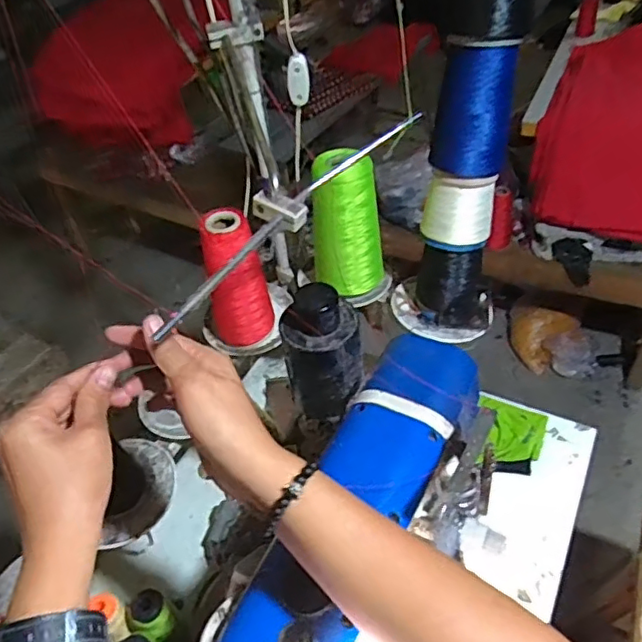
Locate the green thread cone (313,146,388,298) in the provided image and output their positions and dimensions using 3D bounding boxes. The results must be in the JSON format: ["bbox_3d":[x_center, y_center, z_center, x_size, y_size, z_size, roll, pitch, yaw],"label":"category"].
[{"bbox_3d":[0.034,-0.116,0.709,0.081,0.169,0.070,-1,46,7],"label":"green thread cone"}]

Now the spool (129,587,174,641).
[{"bbox_3d":[-0.189,0.326,0.650,0.051,0.044,0.045,22,52,26],"label":"spool"}]

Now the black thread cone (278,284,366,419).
[{"bbox_3d":[0.003,0.028,0.550,0.071,0.125,0.071,-11,45,-4],"label":"black thread cone"}]

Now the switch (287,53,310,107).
[{"bbox_3d":[-0.025,-0.263,0.638,0.023,0.059,0.014,-8,45,0],"label":"switch"}]

